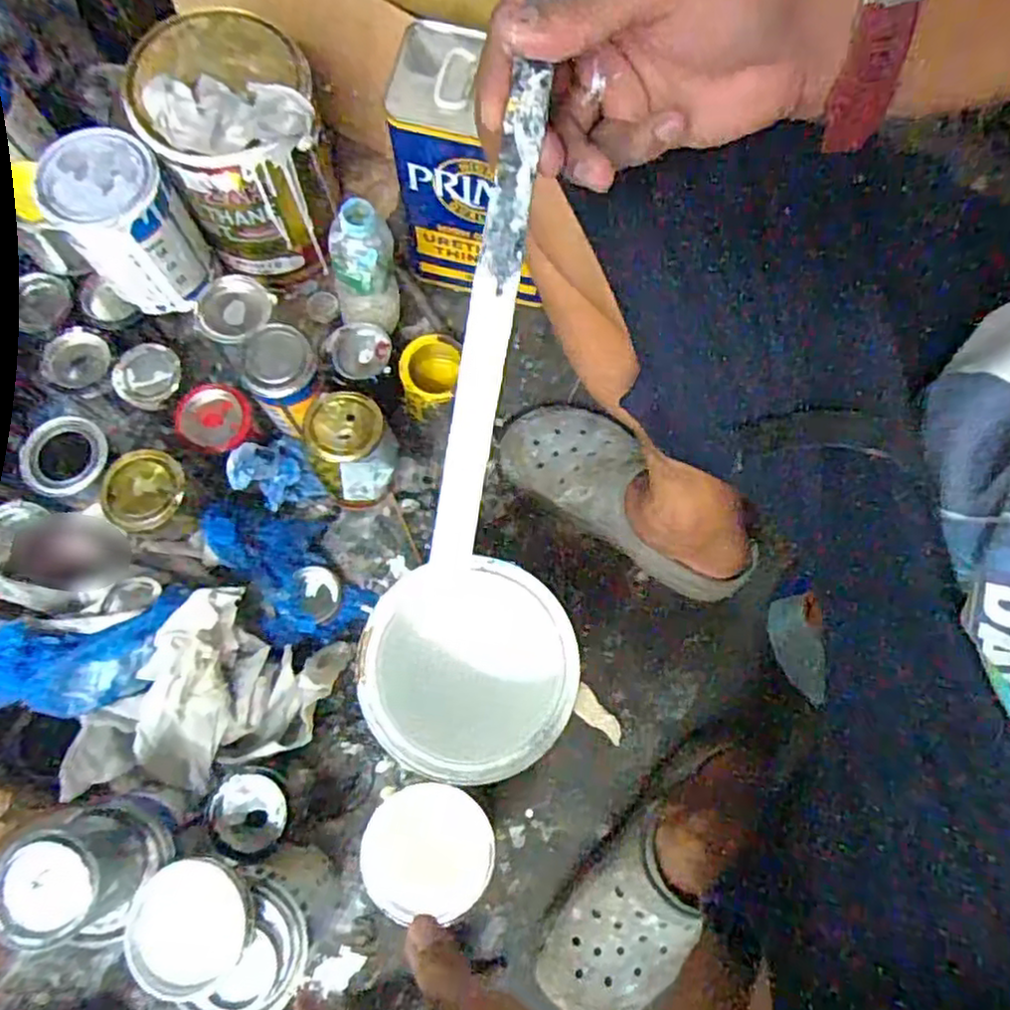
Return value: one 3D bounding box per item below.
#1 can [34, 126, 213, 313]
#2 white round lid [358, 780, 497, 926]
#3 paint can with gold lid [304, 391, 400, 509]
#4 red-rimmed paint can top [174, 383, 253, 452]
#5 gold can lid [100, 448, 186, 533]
[{"bbox_3d":[-0.352,-0.263,0.665,0.097,0.141,0.105,0,76,-2],"label":"can"},{"bbox_3d":[-0.062,0.280,0.560,0.103,0.010,0.100,0,76,-2],"label":"white round lid"},{"bbox_3d":[-0.153,-0.053,0.698,0.081,0.125,0.076,0,76,-2],"label":"paint can with gold lid"},{"bbox_3d":[-0.293,-0.088,0.703,0.069,0.007,0.068,6,83,-29],"label":"red-rimmed paint can top"},{"bbox_3d":[-0.322,-0.013,0.620,0.069,0.010,0.073,0,76,-2],"label":"gold can lid"}]

